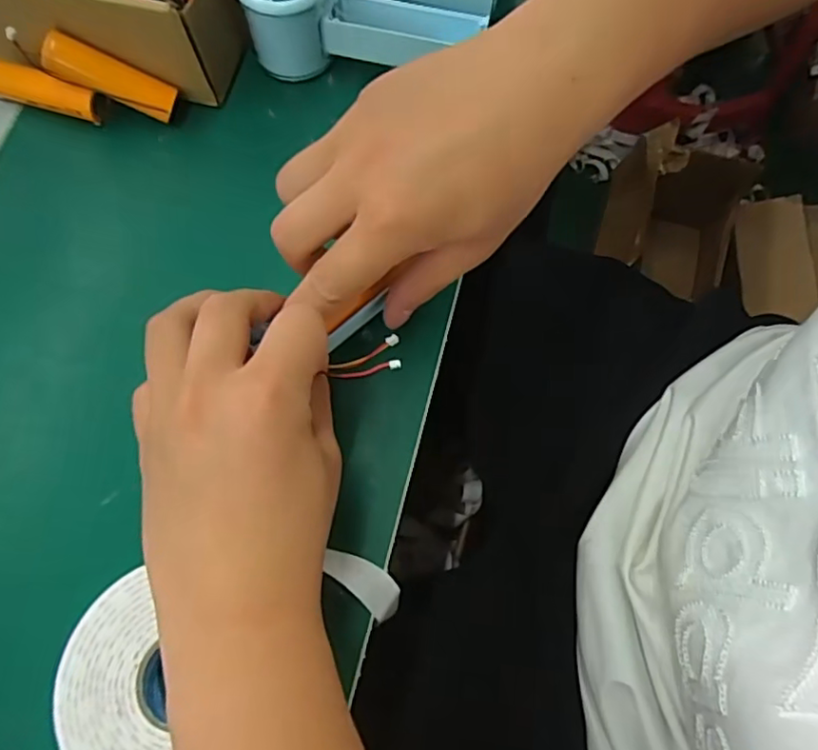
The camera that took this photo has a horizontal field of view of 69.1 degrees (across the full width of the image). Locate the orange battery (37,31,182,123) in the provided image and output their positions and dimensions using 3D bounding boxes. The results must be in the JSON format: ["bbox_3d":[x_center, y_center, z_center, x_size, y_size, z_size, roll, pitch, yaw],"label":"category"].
[{"bbox_3d":[-0.176,-0.176,0.352,0.071,0.018,0.019,18,72,-24],"label":"orange battery"}]

